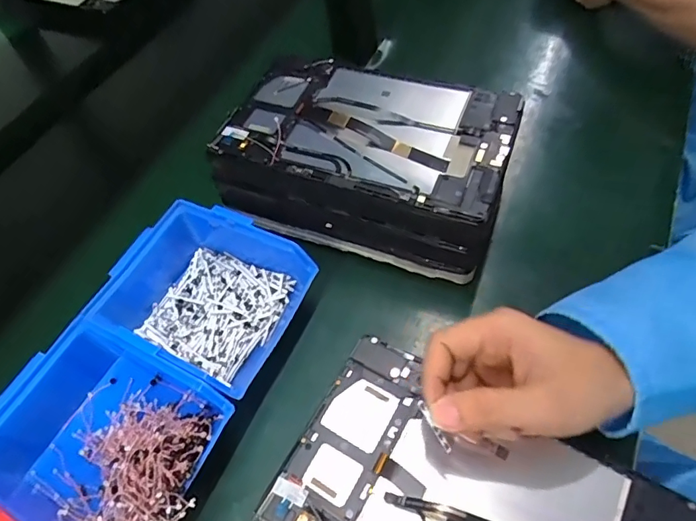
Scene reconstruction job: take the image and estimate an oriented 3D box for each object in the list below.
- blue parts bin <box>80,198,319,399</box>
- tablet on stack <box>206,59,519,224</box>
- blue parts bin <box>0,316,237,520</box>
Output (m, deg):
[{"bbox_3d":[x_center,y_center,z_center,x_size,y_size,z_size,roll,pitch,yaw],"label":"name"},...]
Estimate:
[{"bbox_3d":[-0.118,0.026,0.391,0.149,0.062,0.124,20,61,19],"label":"blue parts bin"},{"bbox_3d":[0.015,-0.120,0.414,0.241,0.015,0.144,18,60,15],"label":"tablet on stack"},{"bbox_3d":[-0.167,0.126,0.333,0.162,0.060,0.127,19,60,19],"label":"blue parts bin"}]

